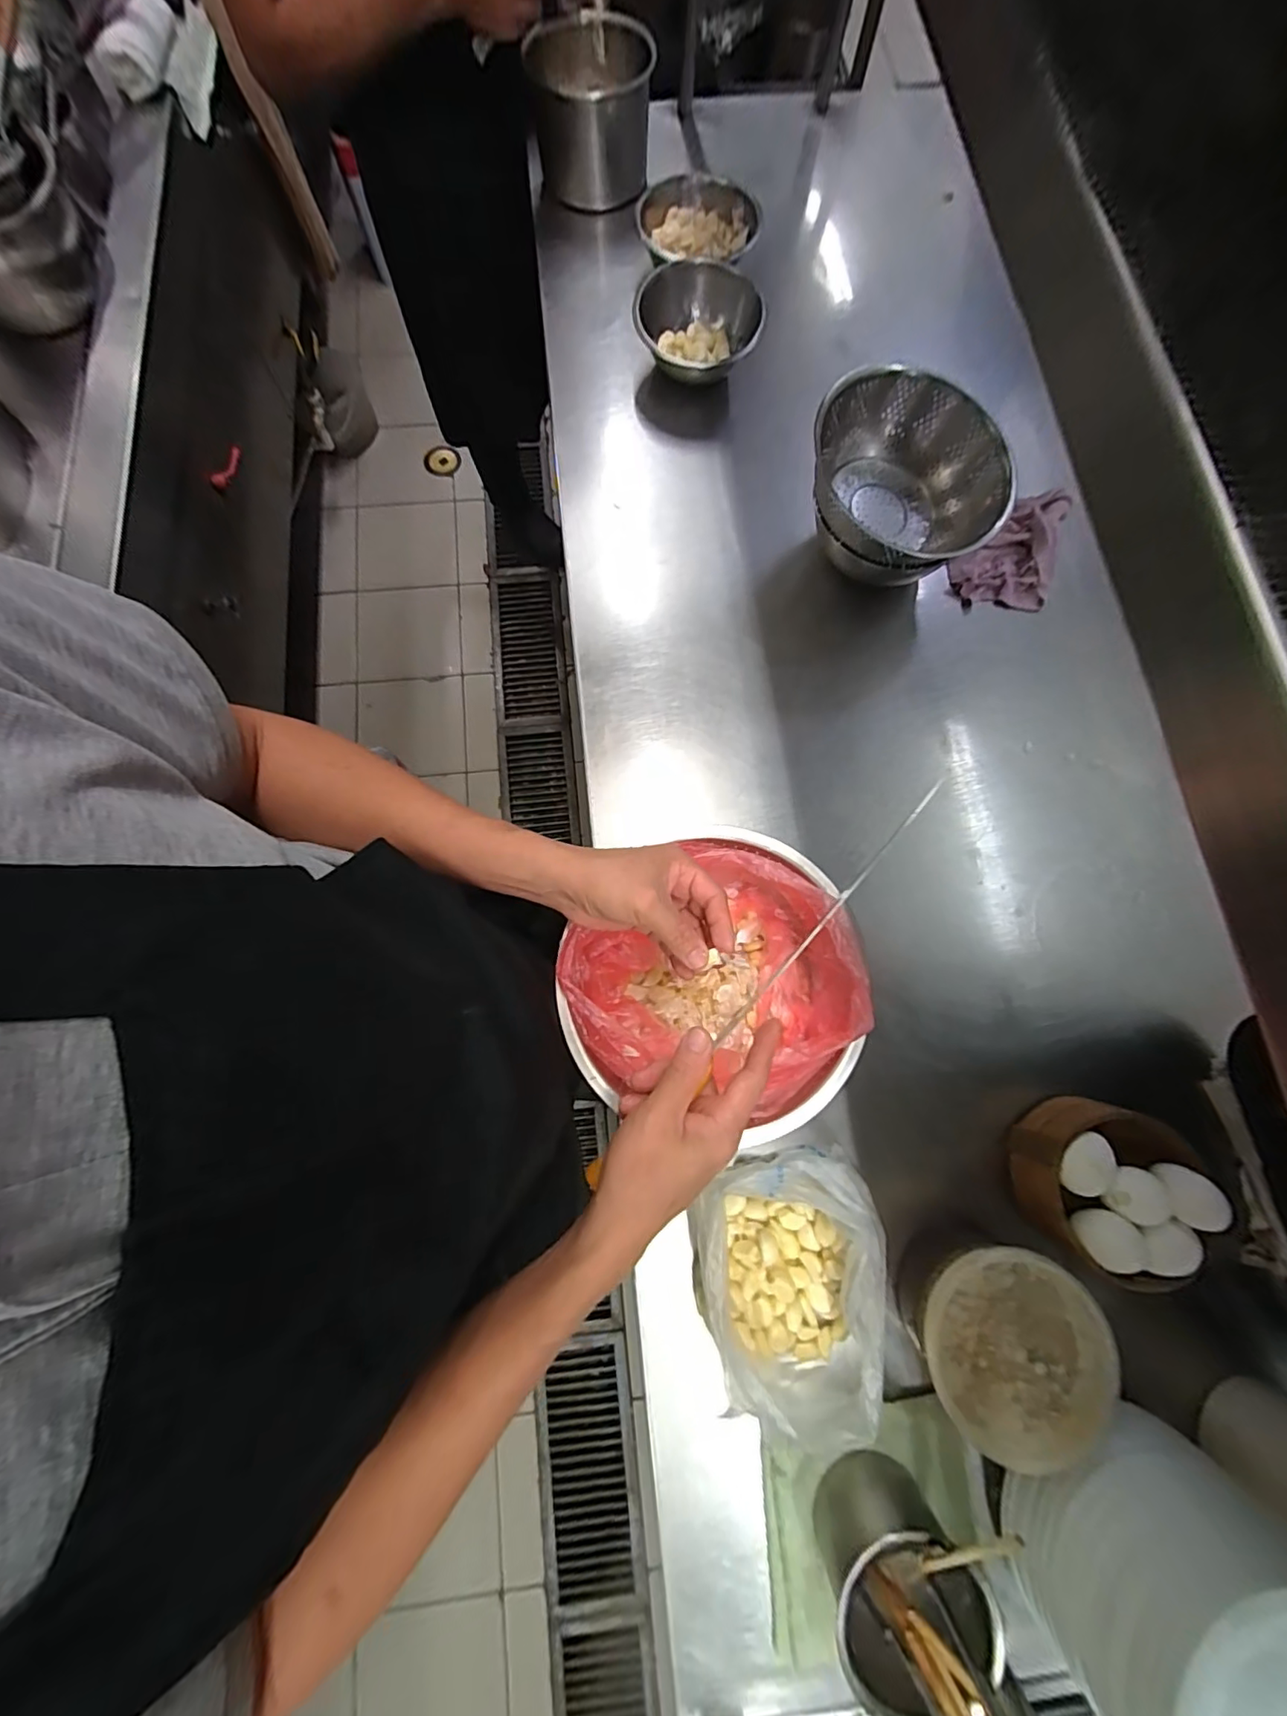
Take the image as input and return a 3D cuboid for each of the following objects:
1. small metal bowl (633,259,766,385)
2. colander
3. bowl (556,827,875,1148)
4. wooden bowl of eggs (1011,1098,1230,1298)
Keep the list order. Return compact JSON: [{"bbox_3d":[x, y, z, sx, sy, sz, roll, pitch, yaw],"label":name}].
[{"bbox_3d":[0.073,-0.716,0.741,0.168,0.071,0.168,0,77,-2],"label":"small metal bowl"},{"bbox_3d":[0.291,-0.422,0.616,0.192,0.103,0.199,0,78,-1],"label":"colander"},{"bbox_3d":[0.054,0.121,0.508,0.255,0.142,0.259,0,77,-2],"label":"bowl"},{"bbox_3d":[0.433,0.308,0.510,0.135,0.077,0.137,0,77,-2],"label":"wooden bowl of eggs"}]

